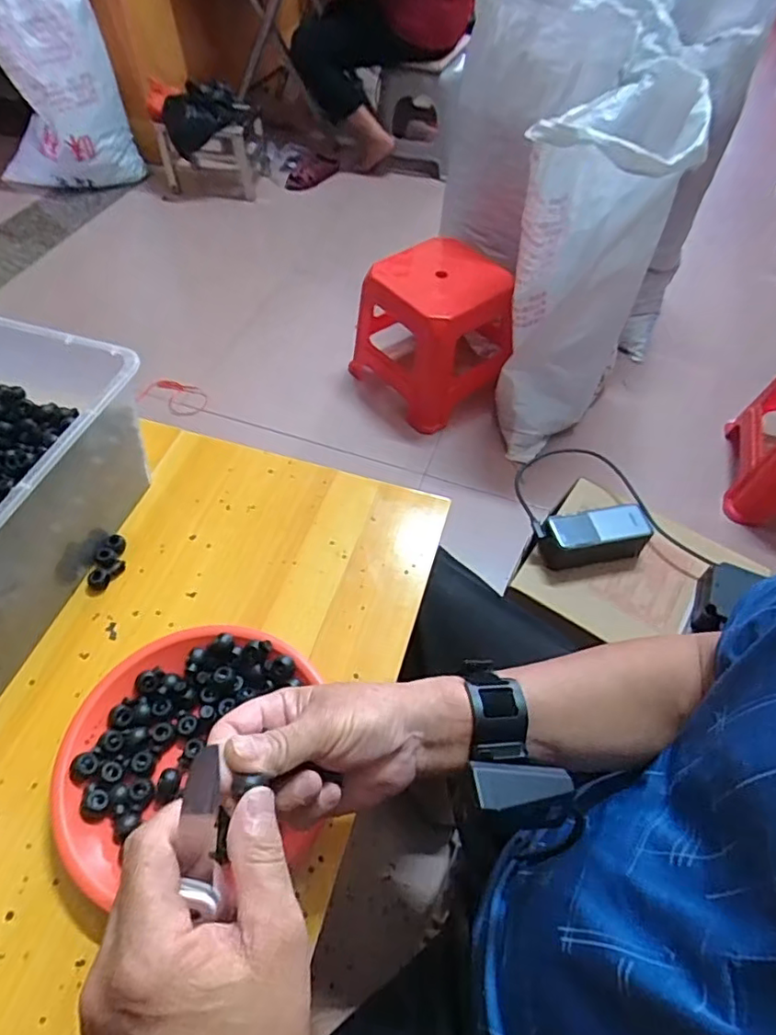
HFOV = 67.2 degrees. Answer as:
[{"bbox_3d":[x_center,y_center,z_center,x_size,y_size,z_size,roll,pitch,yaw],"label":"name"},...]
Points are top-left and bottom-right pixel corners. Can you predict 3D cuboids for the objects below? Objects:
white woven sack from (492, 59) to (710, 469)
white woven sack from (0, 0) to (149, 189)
[{"bbox_3d":[0.365,-0.448,1.104,0.217,0.562,0.397,36,61,21],"label":"white woven sack"},{"bbox_3d":[-0.856,-1.097,1.434,0.336,0.554,0.135,-7,55,-8],"label":"white woven sack"}]

